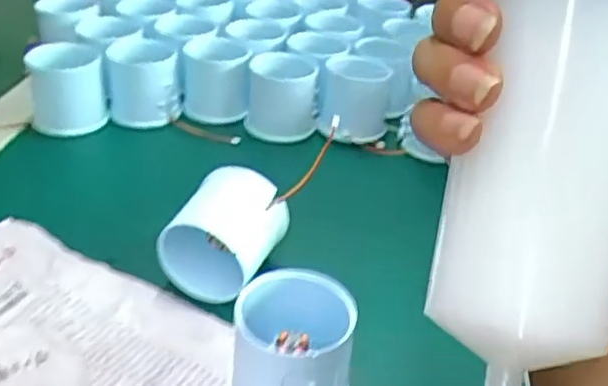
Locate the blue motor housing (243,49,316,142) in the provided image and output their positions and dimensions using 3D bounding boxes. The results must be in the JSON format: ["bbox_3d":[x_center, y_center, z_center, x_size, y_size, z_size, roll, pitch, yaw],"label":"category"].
[{"bbox_3d":[-0.017,-0.073,0.507,0.054,0.061,0.055,2,34,-2],"label":"blue motor housing"}]

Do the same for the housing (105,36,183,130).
[{"bbox_3d":[-0.124,-0.091,0.511,0.053,0.056,0.057,1,34,-8],"label":"housing"}]

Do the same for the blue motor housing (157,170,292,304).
[{"bbox_3d":[-0.045,0.024,0.353,0.056,0.051,0.050,14,35,15],"label":"blue motor housing"}]

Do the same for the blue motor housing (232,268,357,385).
[{"bbox_3d":[-0.005,0.070,0.286,0.049,0.056,0.049,3,34,-1],"label":"blue motor housing"}]

